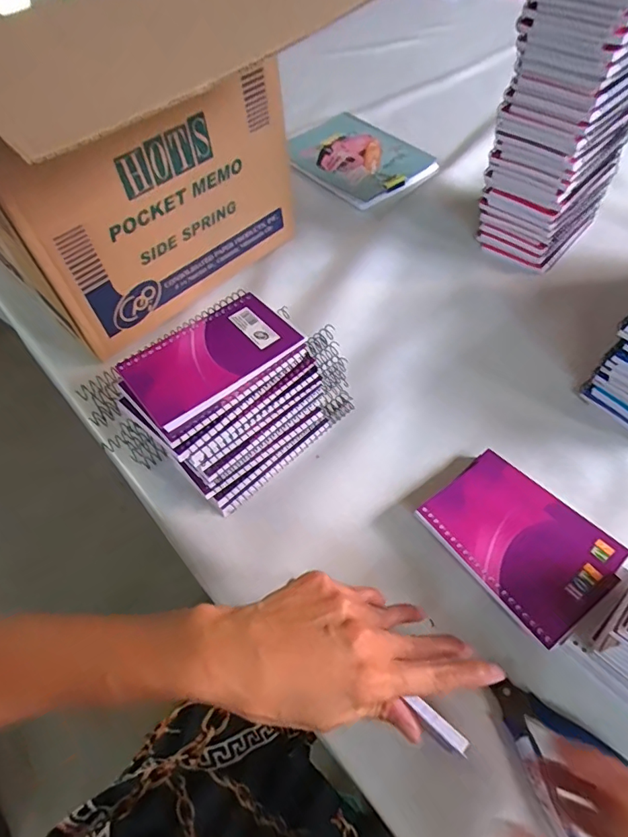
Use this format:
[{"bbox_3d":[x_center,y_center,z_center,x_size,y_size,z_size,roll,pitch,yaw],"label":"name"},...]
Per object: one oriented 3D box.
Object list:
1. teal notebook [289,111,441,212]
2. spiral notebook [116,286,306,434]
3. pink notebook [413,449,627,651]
[{"bbox_3d":[0.059,-0.397,0.742,0.159,0.016,0.215,-37,62,-17],"label":"teal notebook"},{"bbox_3d":[-0.083,-0.052,0.388,0.129,0.009,0.085,-36,60,-19],"label":"spiral notebook"},{"bbox_3d":[0.160,0.092,0.382,0.103,0.010,0.130,-34,59,-24],"label":"pink notebook"}]

